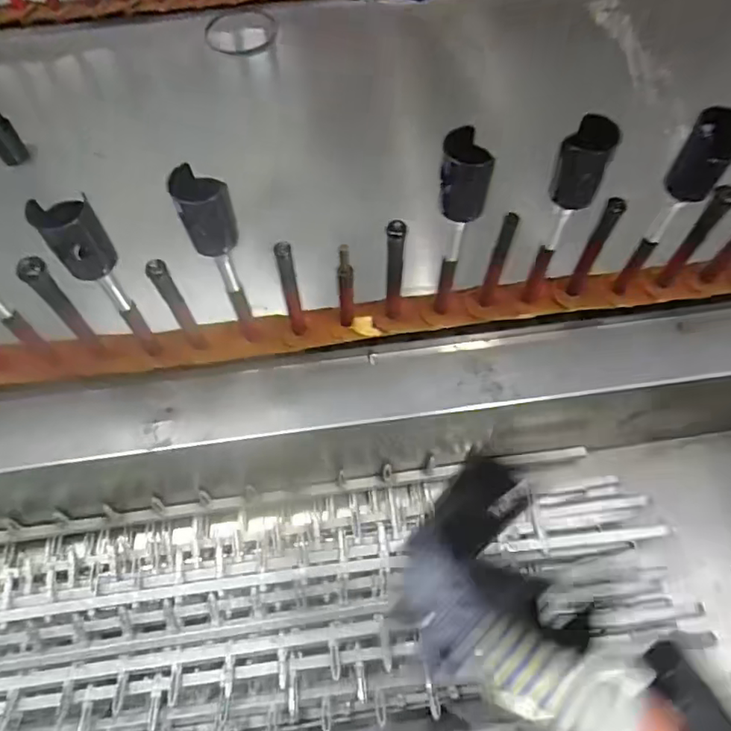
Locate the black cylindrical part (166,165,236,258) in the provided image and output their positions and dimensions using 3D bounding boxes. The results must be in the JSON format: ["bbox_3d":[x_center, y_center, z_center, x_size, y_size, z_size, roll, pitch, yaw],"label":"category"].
[{"bbox_3d":[-0.125,-0.118,0.453,0.036,0.071,0.031,19,65,9],"label":"black cylindrical part"}]

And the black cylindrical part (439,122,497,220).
[{"bbox_3d":[0.081,-0.155,0.474,0.040,0.068,0.039,0,64,-1],"label":"black cylindrical part"}]

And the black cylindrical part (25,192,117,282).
[{"bbox_3d":[-0.221,-0.098,0.444,0.039,0.064,0.034,-33,69,-15],"label":"black cylindrical part"}]

